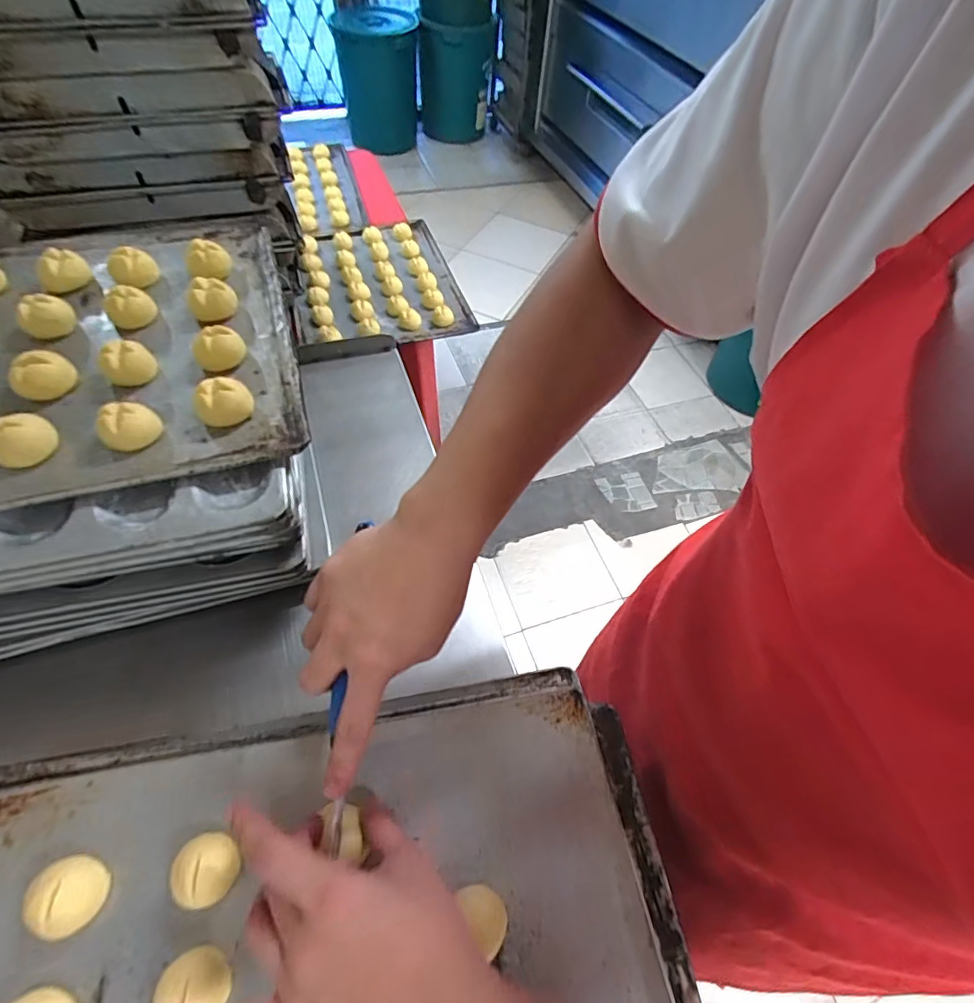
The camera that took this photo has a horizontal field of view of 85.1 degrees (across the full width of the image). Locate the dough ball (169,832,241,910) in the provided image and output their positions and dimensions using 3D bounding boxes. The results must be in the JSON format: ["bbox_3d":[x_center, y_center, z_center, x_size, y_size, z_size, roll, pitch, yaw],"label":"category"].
[{"bbox_3d":[-0.181,0.239,0.345,0.038,0.028,0.039,2,54,-3],"label":"dough ball"}]

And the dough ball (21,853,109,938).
[{"bbox_3d":[-0.260,0.246,0.332,0.037,0.031,0.040,2,54,-3],"label":"dough ball"}]

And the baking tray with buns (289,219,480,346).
[{"bbox_3d":[-0.240,-0.474,1.104,0.343,0.053,0.472,-10,56,-11],"label":"baking tray with buns"}]

